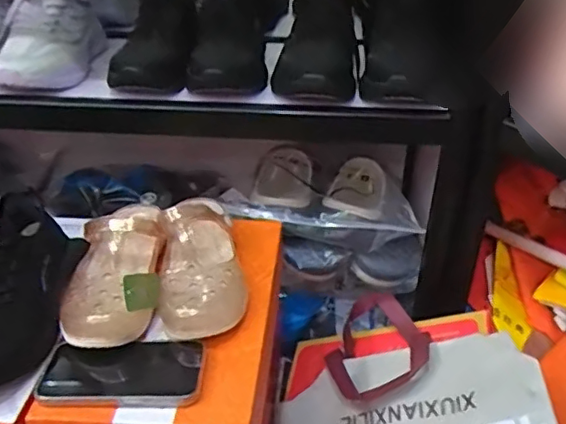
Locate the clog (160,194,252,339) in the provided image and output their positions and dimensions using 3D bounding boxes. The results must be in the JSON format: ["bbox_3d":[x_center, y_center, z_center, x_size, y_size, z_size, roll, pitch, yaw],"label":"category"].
[{"bbox_3d":[-0.089,0.048,0.630,0.085,0.089,0.191,-5,33,-8],"label":"clog"}]

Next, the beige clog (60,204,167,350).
[{"bbox_3d":[-0.170,0.058,0.602,0.088,0.071,0.158,-3,33,-5],"label":"beige clog"}]

